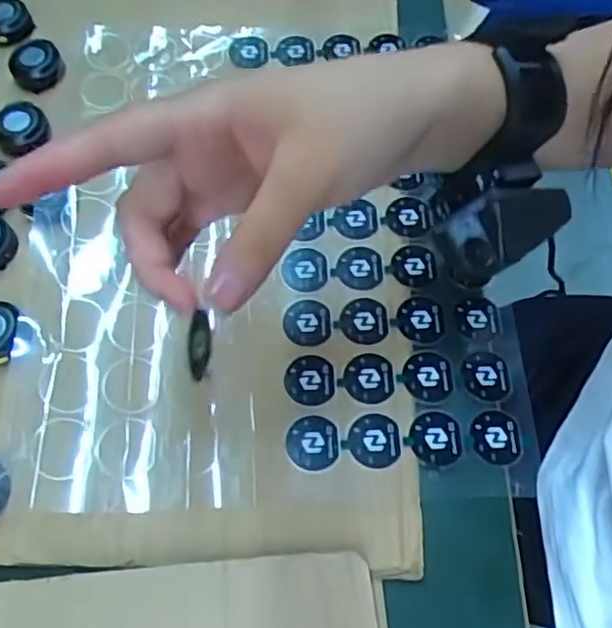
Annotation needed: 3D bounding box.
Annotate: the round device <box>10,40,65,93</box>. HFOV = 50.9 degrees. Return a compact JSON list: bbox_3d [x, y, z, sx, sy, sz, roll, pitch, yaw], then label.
[{"bbox_3d":[-0.155,-0.144,0.370,0.029,0.012,0.029,-1,65,2],"label":"round device"}]

